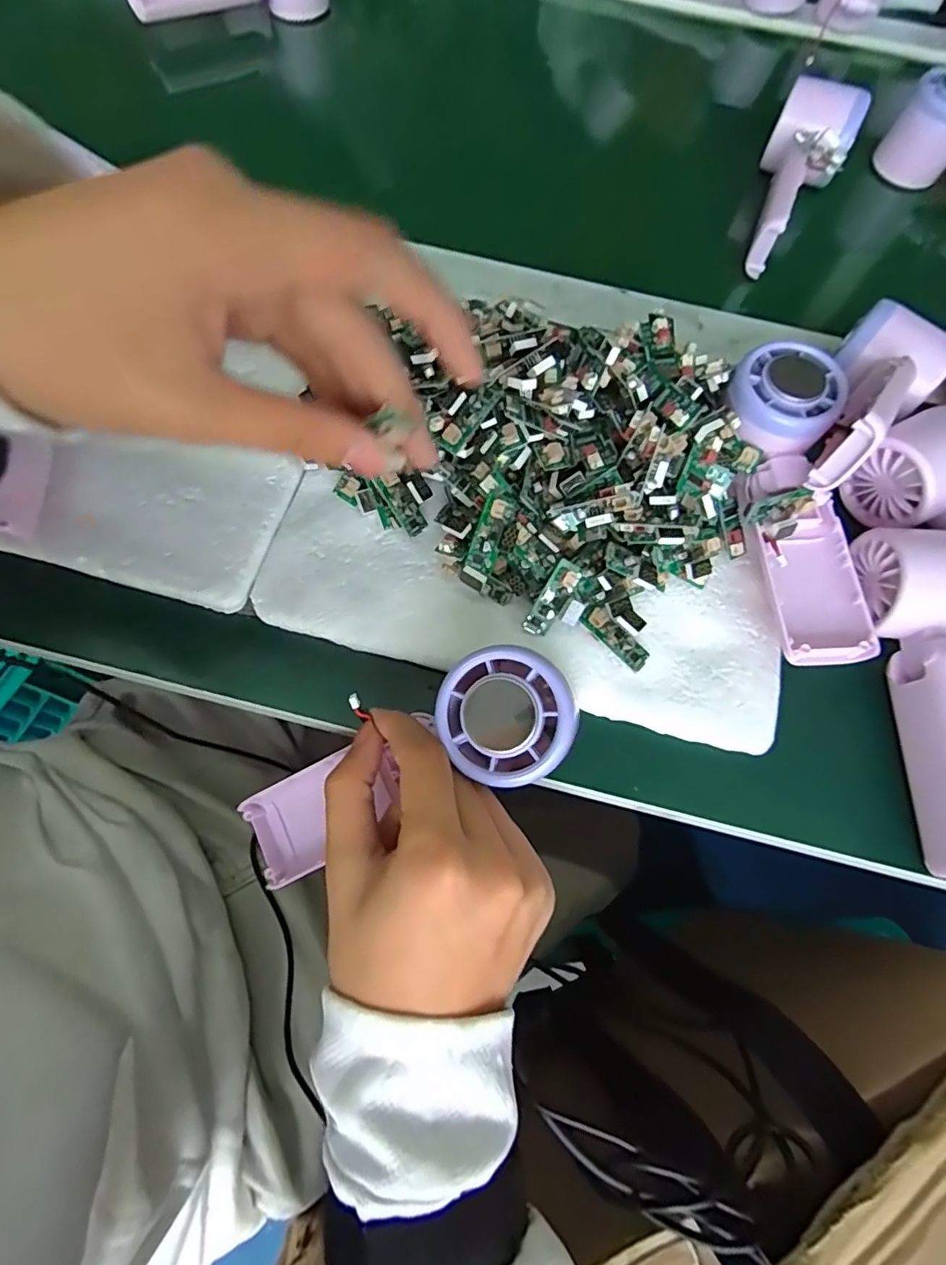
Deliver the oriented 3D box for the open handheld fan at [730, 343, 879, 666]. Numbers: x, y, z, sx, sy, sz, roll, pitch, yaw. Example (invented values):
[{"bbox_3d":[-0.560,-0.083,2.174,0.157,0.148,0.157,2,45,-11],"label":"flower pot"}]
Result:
[{"bbox_3d":[0.162,-0.065,0.288,0.053,0.048,0.159,-1,72,-2],"label":"open handheld fan"}]

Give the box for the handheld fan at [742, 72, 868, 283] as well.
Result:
[{"bbox_3d":[0.232,-0.326,0.402,0.054,0.051,0.144,23,72,5],"label":"handheld fan"}]

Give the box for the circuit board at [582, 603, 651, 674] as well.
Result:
[{"bbox_3d":[0.072,0.002,0.284,0.014,0.009,0.039,-39,77,-13],"label":"circuit board"}]

